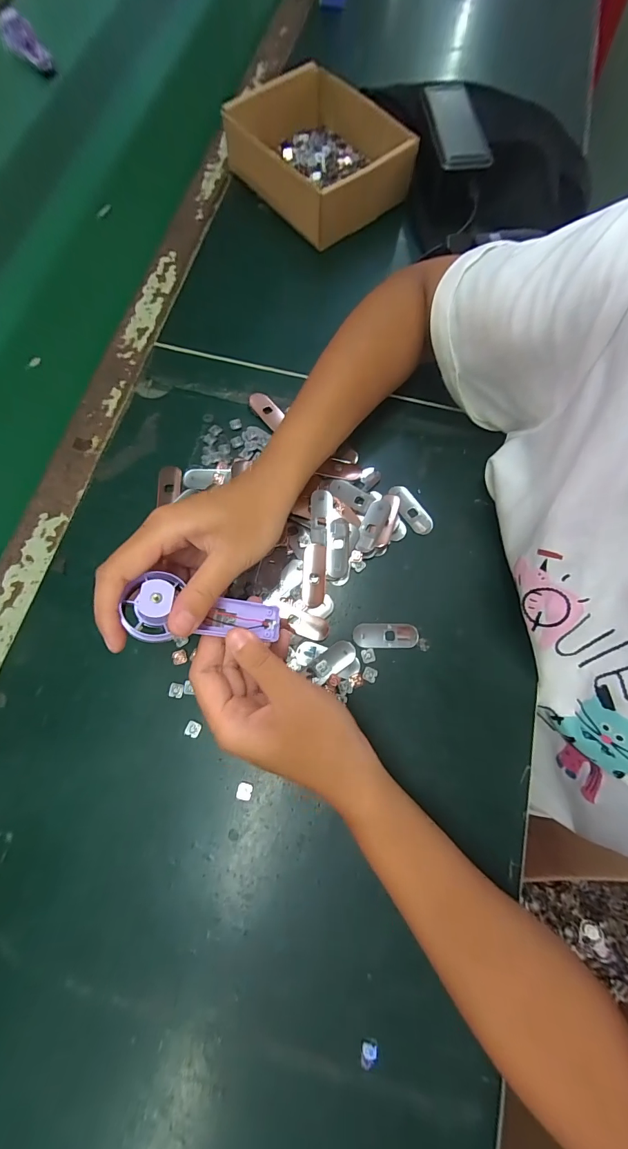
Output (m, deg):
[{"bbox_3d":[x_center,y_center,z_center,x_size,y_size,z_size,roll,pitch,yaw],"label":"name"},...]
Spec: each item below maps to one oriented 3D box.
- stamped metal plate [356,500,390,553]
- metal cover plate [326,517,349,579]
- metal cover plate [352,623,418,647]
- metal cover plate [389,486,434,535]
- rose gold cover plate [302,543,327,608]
[{"bbox_3d":[0.050,-0.041,0.323,0.018,0.006,0.050,25,76,7],"label":"stamped metal plate"},{"bbox_3d":[0.019,-0.022,0.316,0.018,0.004,0.049,3,74,1],"label":"metal cover plate"},{"bbox_3d":[0.056,0.047,0.300,0.050,0.004,0.019,1,74,0],"label":"metal cover plate"},{"bbox_3d":[0.083,-0.056,0.331,0.019,0.004,0.050,-35,77,-9],"label":"metal cover plate"},{"bbox_3d":[0.000,0.000,0.310,0.018,0.004,0.050,4,74,1],"label":"rose gold cover plate"}]

